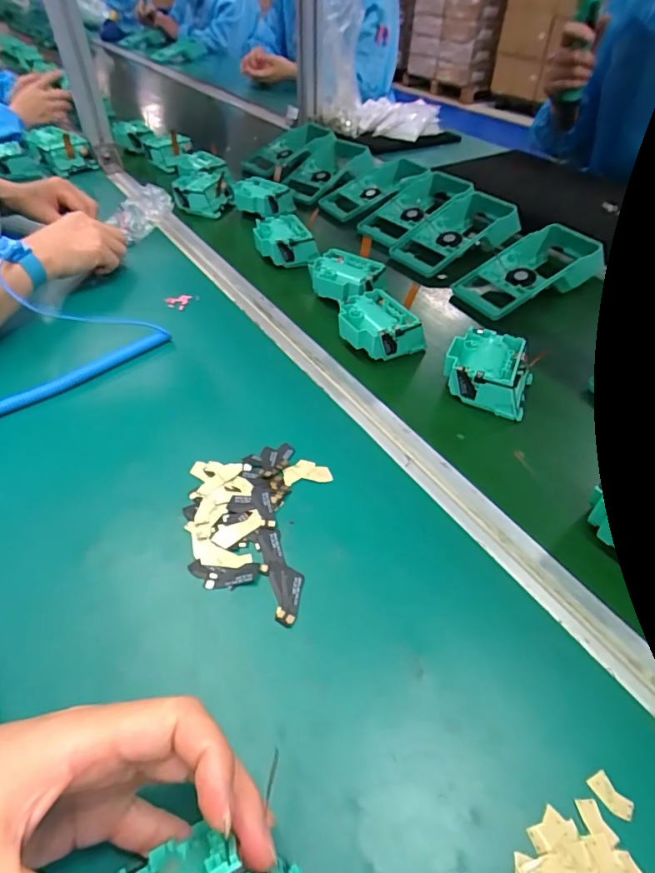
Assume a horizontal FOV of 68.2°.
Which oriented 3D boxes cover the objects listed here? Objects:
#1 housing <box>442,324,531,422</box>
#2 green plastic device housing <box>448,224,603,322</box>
[{"bbox_3d":[0.153,-0.060,0.460,0.075,0.050,0.076,16,51,19],"label":"housing"},{"bbox_3d":[0.255,-0.205,0.604,0.200,0.045,0.085,-27,50,-19],"label":"green plastic device housing"}]

